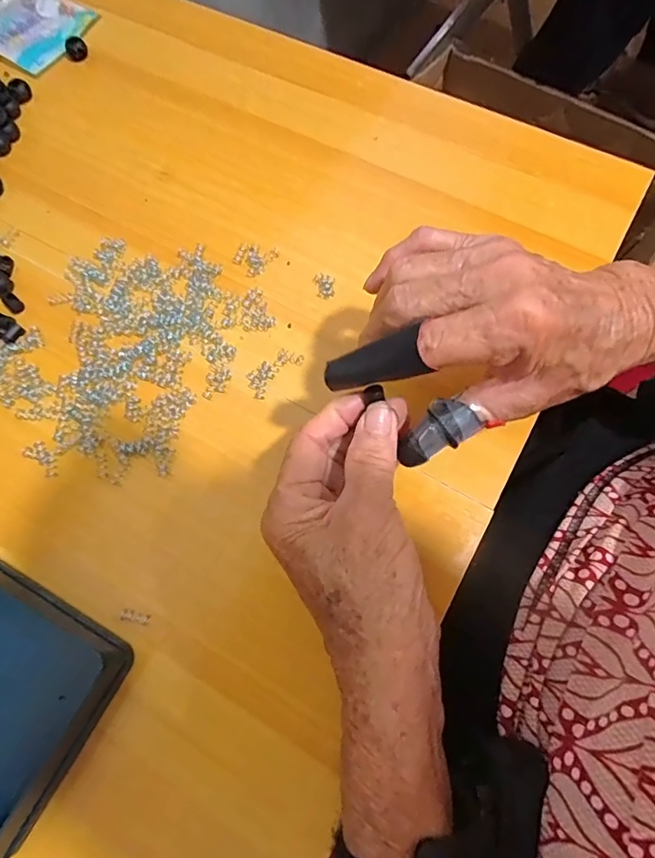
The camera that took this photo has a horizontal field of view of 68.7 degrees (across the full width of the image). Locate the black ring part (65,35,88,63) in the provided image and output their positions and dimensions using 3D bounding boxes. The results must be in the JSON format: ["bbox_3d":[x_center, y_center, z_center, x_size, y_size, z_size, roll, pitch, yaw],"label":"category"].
[{"bbox_3d":[-0.223,-0.337,0.424,0.018,0.012,0.018,-1,71,2],"label":"black ring part"}]

